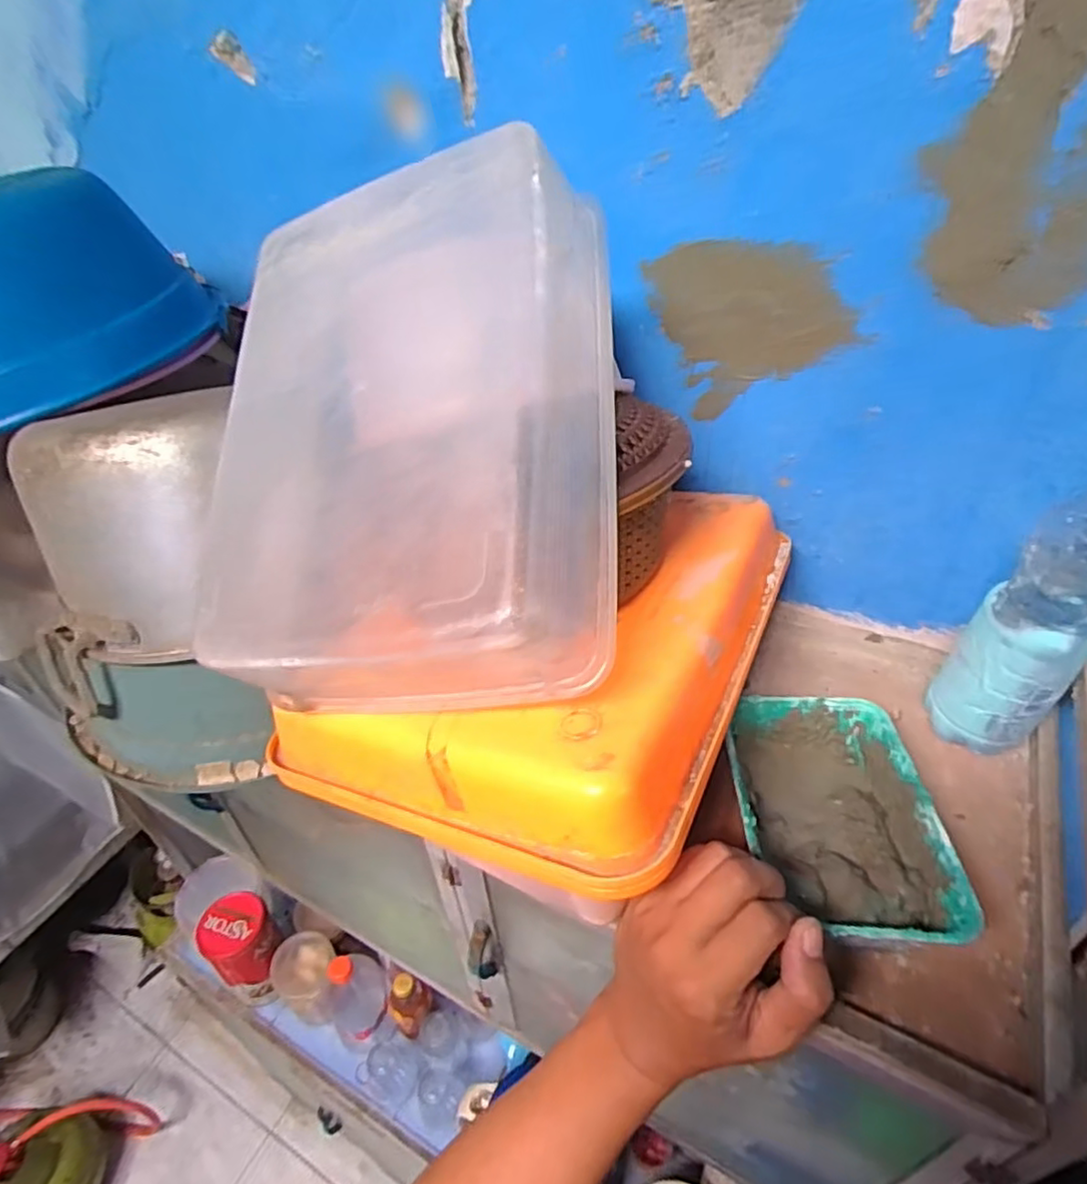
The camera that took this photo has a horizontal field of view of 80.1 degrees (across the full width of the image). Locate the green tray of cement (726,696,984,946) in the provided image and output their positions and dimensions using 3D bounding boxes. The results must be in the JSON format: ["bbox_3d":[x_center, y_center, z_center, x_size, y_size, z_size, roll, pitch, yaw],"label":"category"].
[{"bbox_3d":[0.180,0.142,0.410,0.113,0.046,0.167,0,40,4],"label":"green tray of cement"}]

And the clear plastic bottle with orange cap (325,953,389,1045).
[{"bbox_3d":[-0.277,0.600,0.963,0.088,0.169,0.091,-2,40,2],"label":"clear plastic bottle with orange cap"}]

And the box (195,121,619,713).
[{"bbox_3d":[-0.068,-0.083,0.343,0.196,0.081,0.279,-6,73,19],"label":"box"}]

